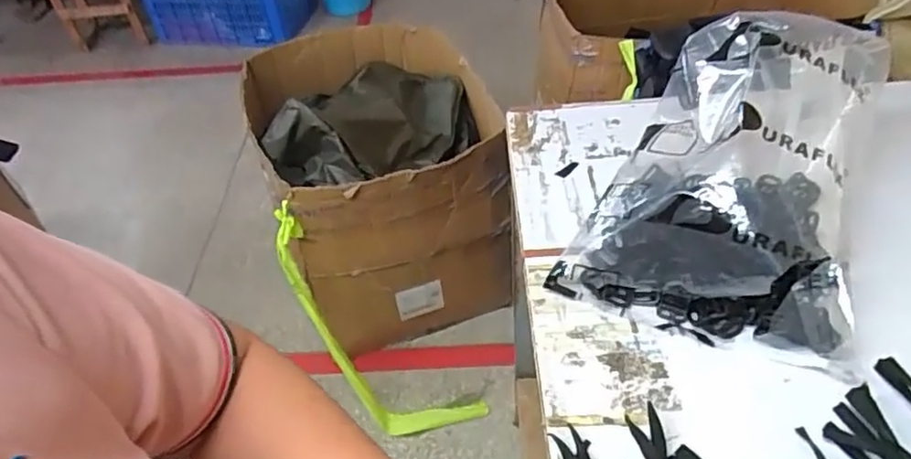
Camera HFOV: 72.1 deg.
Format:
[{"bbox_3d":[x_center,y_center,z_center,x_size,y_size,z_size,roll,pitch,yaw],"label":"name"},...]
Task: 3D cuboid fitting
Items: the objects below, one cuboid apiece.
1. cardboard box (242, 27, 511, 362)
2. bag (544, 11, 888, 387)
[{"bbox_3d":[-0.163,-0.126,1.455,0.467,0.536,0.565,-16,45,-11],"label":"cardboard box"},{"bbox_3d":[0.267,-0.069,0.587,0.240,0.186,0.300,17,49,23],"label":"bag"}]

